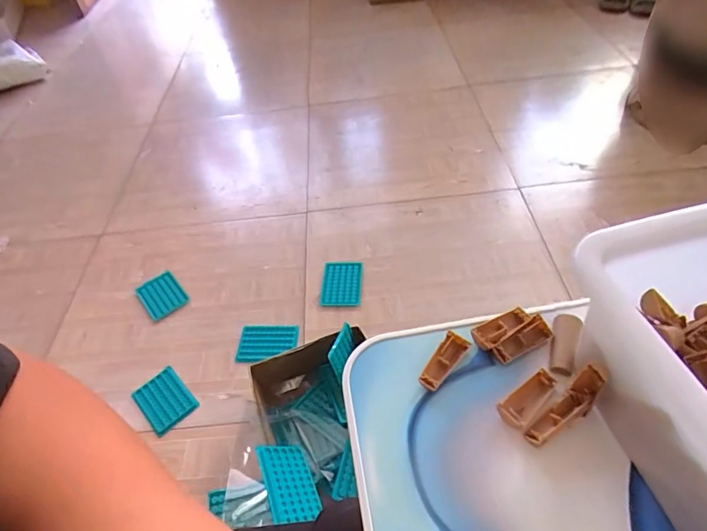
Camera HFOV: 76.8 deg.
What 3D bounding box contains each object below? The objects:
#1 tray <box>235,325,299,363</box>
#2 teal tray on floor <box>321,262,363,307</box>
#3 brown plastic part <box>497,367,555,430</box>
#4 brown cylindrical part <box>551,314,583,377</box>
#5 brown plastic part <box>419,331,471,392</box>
[{"bbox_3d":[-0.187,0.167,0.966,0.124,0.010,0.087,-2,49,5],"label":"tray"},{"bbox_3d":[-0.028,0.040,1.070,0.094,0.008,0.122,-1,49,6],"label":"teal tray on floor"},{"bbox_3d":[0.126,0.095,0.321,0.050,0.008,0.020,-33,53,-20],"label":"brown plastic part"},{"bbox_3d":[0.161,0.058,0.339,0.014,0.019,0.049,12,52,17],"label":"brown cylindrical part"},{"bbox_3d":[0.070,0.074,0.343,0.019,0.012,0.049,25,57,26],"label":"brown plastic part"}]

